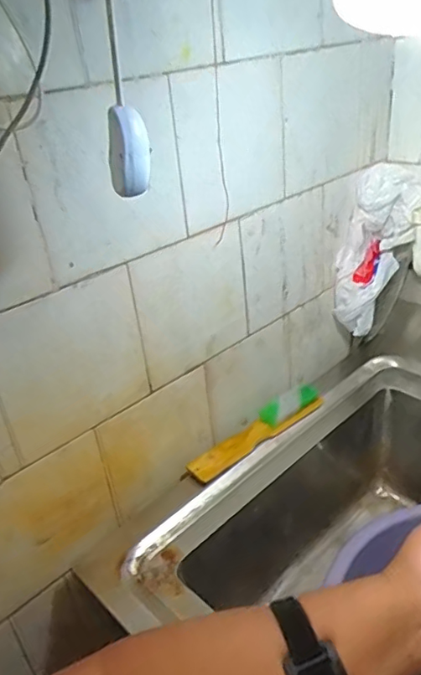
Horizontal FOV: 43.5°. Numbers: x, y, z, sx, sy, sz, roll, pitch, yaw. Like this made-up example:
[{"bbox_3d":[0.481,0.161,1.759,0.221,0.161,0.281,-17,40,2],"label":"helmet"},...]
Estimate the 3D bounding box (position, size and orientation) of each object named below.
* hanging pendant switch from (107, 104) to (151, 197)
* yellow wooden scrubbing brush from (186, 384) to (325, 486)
[{"bbox_3d":[-0.050,-0.115,0.326,0.026,0.050,0.025,-10,30,-6],"label":"hanging pendant switch"},{"bbox_3d":[0.059,0.115,0.654,0.199,0.033,0.032,-26,35,-30],"label":"yellow wooden scrubbing brush"}]

